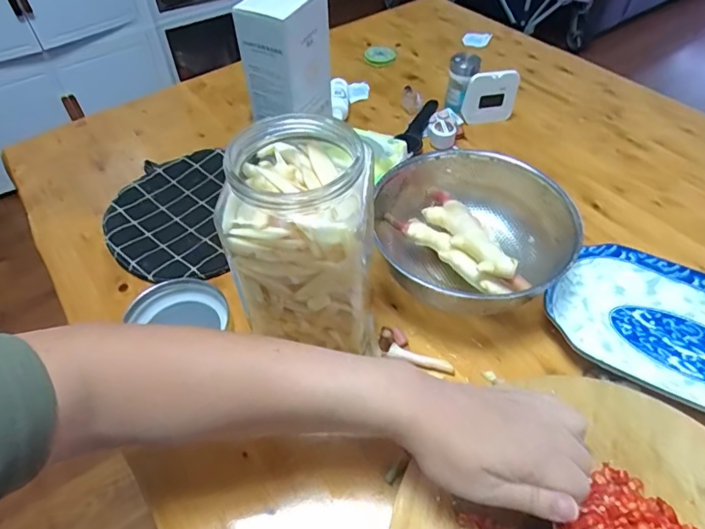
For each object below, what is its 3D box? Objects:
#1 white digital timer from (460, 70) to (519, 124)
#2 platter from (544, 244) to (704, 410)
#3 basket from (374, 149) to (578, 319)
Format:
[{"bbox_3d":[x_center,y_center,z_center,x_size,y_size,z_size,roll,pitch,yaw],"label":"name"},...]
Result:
[{"bbox_3d":[0.203,-0.246,0.705,0.076,0.071,0.016,-10,51,-7],"label":"white digital timer"},{"bbox_3d":[0.342,0.071,0.476,0.270,0.030,0.147,25,55,20],"label":"platter"},{"bbox_3d":[0.141,-0.038,0.535,0.174,0.077,0.204,-22,54,-16],"label":"basket"}]

